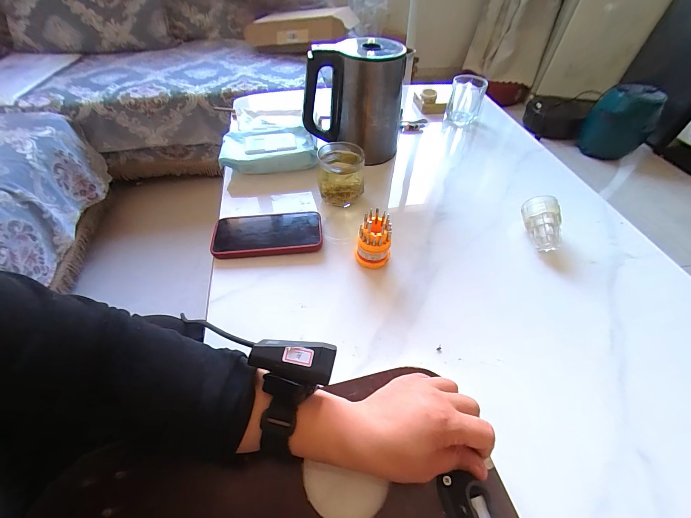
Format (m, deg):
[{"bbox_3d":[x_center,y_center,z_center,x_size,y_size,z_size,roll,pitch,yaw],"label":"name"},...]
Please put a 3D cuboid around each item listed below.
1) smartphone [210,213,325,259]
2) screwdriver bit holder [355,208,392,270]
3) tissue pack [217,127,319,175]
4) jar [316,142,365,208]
[{"bbox_3d":[-0.118,-0.038,0.461,0.160,0.018,0.080,-4,48,-4],"label":"smartphone"},{"bbox_3d":[0.040,-0.025,0.416,0.046,0.078,0.041,7,51,5],"label":"screwdriver bit holder"},{"bbox_3d":[-0.147,-0.216,0.582,0.179,0.033,0.114,-5,51,-5],"label":"tissue pack"},{"bbox_3d":[-0.009,-0.141,0.507,0.071,0.089,0.075,0,50,-1],"label":"jar"}]

